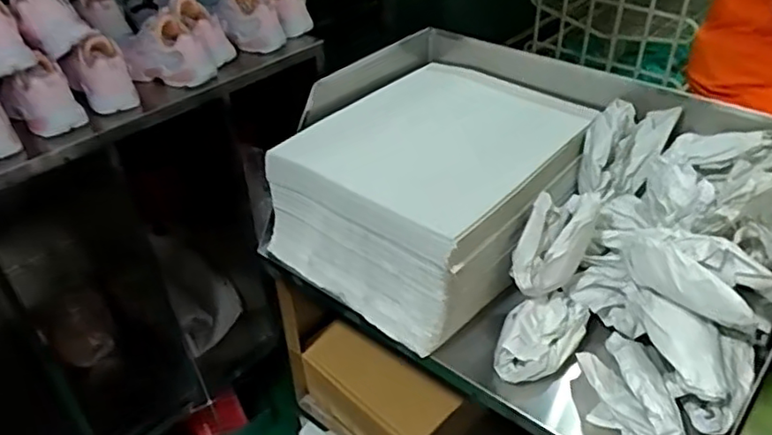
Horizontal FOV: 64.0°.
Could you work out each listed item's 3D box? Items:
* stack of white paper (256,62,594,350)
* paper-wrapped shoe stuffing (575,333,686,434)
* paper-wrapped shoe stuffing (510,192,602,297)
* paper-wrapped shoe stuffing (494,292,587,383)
[{"bbox_3d":[0.068,-0.041,0.859,0.307,0.162,0.385,28,48,35],"label":"stack of white paper"},{"bbox_3d":[0.247,0.176,0.632,0.072,0.062,0.148,-5,37,-2],"label":"paper-wrapped shoe stuffing"},{"bbox_3d":[0.191,0.027,0.707,0.064,0.086,0.120,27,47,34],"label":"paper-wrapped shoe stuffing"},{"bbox_3d":[0.176,0.133,0.701,0.126,0.040,0.071,-33,46,-33],"label":"paper-wrapped shoe stuffing"}]

